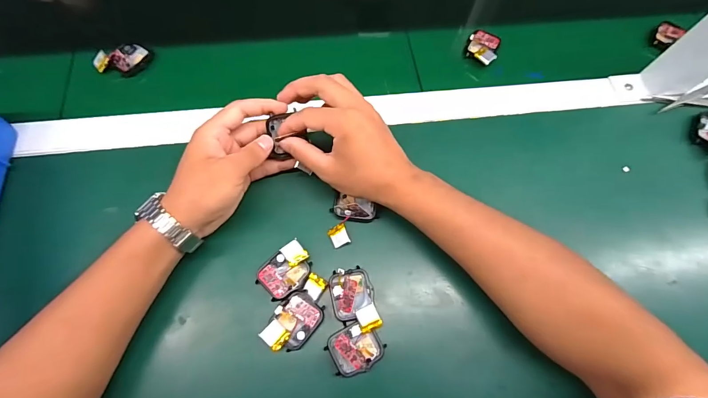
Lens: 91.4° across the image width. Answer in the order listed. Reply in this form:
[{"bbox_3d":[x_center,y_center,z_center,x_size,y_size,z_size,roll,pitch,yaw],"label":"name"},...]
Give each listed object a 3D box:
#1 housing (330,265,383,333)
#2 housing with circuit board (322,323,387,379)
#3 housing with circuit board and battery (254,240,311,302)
[{"bbox_3d":[0.000,0.092,0.315,0.038,0.018,0.057,-15,71,-7],"label":"housing"},{"bbox_3d":[0.002,0.131,0.304,0.045,0.012,0.039,-24,73,-11],"label":"housing with circuit board"},{"bbox_3d":[-0.063,0.069,0.326,0.037,0.022,0.050,43,74,12],"label":"housing with circuit board and battery"}]

